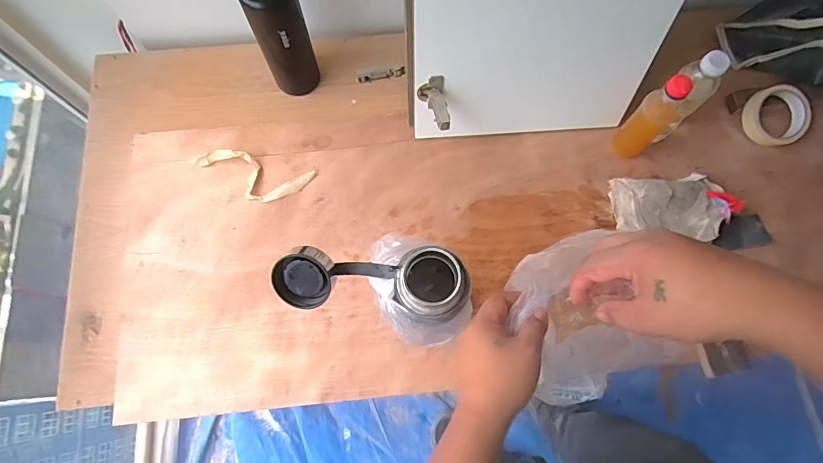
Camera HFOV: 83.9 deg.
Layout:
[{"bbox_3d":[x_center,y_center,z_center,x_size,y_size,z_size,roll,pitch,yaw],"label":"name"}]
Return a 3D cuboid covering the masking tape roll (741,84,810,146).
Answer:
[{"bbox_3d":[0.608,-0.191,0.765,0.095,0.044,0.097,-17,74,-5],"label":"masking tape roll"}]

